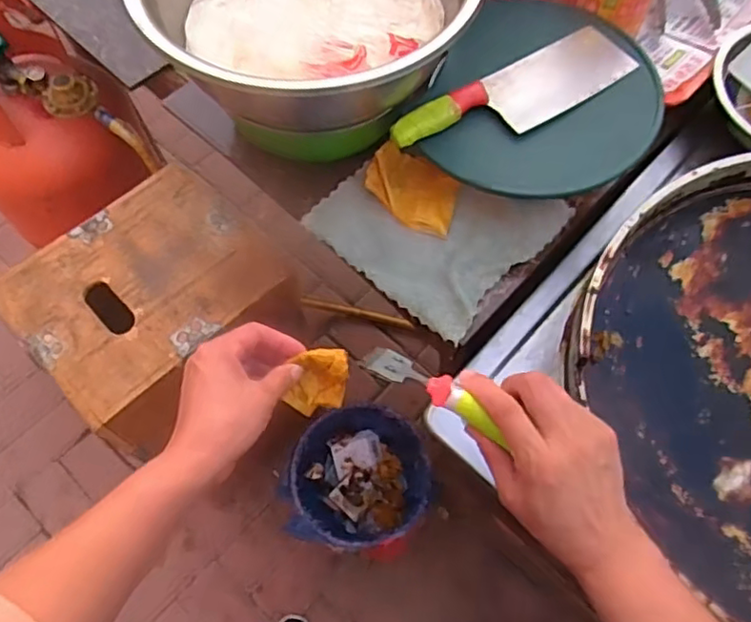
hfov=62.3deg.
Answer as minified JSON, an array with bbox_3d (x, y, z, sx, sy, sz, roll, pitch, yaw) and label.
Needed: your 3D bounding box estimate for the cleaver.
[{"bbox_3d":[0.167,-0.245,0.714,0.309,0.026,0.096,-33,70,-14],"label":"cleaver"}]

